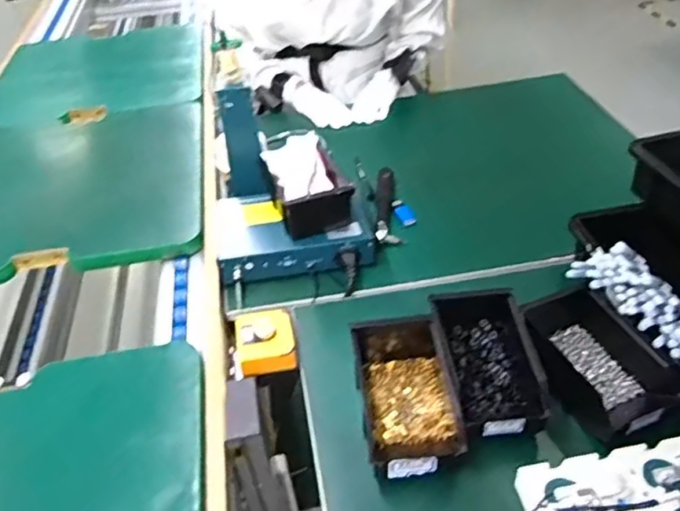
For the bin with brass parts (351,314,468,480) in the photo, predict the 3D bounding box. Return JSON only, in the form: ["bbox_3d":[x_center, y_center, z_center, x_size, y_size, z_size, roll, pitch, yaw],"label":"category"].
[{"bbox_3d":[0.071,0.160,0.715,0.103,0.082,0.202,-7,40,-4],"label":"bin with brass parts"}]

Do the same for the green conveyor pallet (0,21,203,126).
[{"bbox_3d":[-0.600,-0.476,1.537,0.497,0.039,0.539,-9,40,-6],"label":"green conveyor pallet"}]

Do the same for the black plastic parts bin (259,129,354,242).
[{"bbox_3d":[-0.057,-0.111,0.933,0.107,0.078,0.157,-17,42,-15],"label":"black plastic parts bin"}]

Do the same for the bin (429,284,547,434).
[{"bbox_3d":[0.177,0.123,0.733,0.104,0.070,0.186,-7,40,-3],"label":"bin"}]

